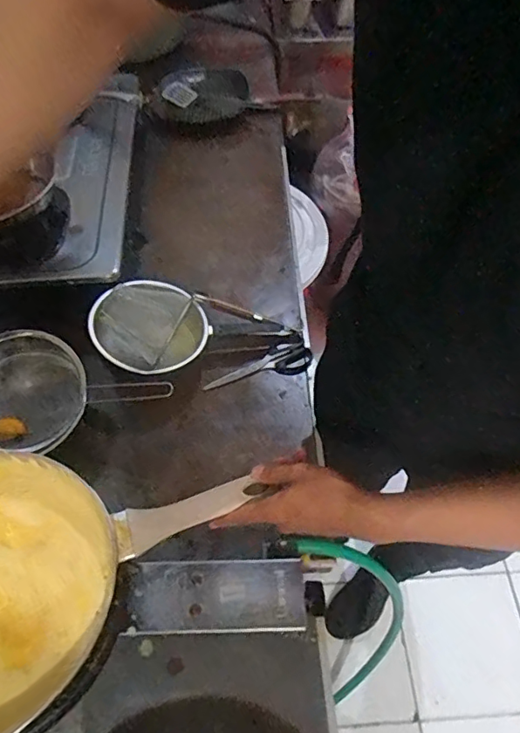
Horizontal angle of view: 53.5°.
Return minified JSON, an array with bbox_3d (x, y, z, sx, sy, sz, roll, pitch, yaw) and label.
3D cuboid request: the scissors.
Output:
[{"bbox_3d":[0.005,0.010,0.896,0.191,0.009,0.074,-30,62,-18],"label":"scissors"}]

